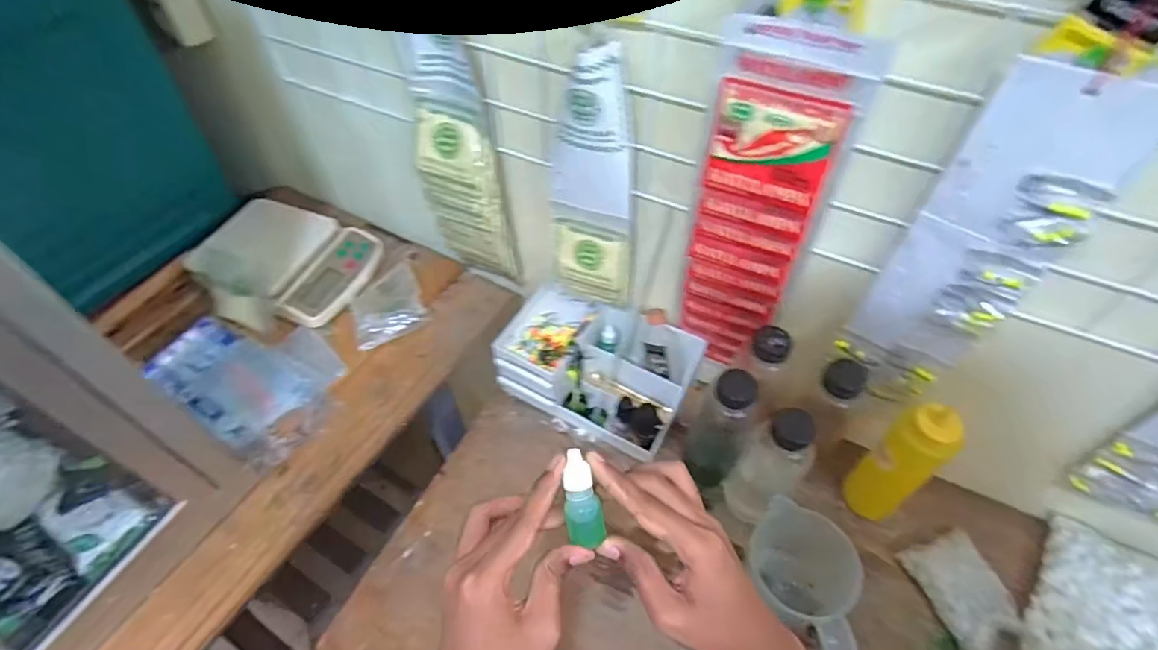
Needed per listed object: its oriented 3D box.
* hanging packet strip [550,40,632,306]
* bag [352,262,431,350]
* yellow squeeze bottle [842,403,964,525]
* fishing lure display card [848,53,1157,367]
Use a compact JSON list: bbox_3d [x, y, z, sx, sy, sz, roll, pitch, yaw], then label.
[{"bbox_3d":[0.014,-0.135,0.599,0.089,0.294,0.045,4,52,3],"label":"hanging packet strip"},{"bbox_3d":[-0.248,-0.030,0.752,0.086,0.036,0.107,-13,53,-10],"label":"bag"},{"bbox_3d":[0.342,0.150,0.618,0.045,0.174,0.057,-32,58,-23],"label":"yellow squeeze bottle"},{"bbox_3d":[0.313,-0.066,0.450,0.097,0.267,0.014,26,56,19],"label":"fishing lure display card"}]

